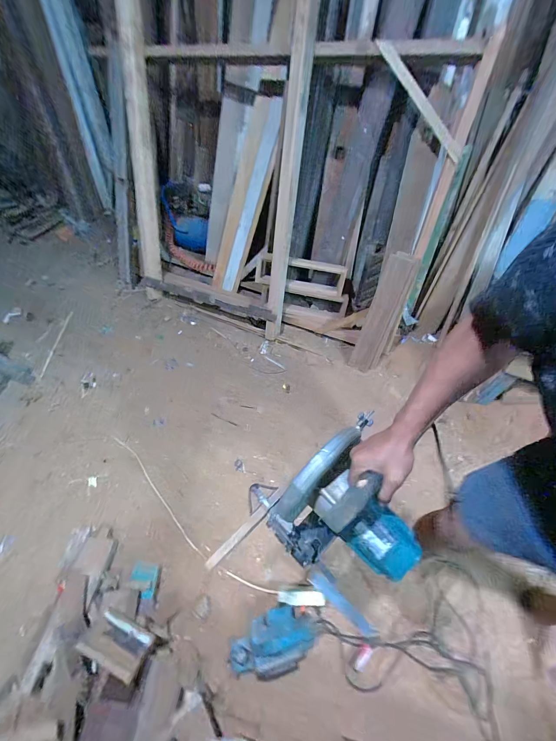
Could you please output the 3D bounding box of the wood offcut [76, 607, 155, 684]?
[{"bbox_3d":[-0.484,0.826,0.926,0.188,0.071,0.105,19,57,16],"label":"wood offcut"}]

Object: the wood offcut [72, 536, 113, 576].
[{"bbox_3d":[-0.711,0.712,1.178,0.112,0.014,0.123,8,48,0],"label":"wood offcut"}]

